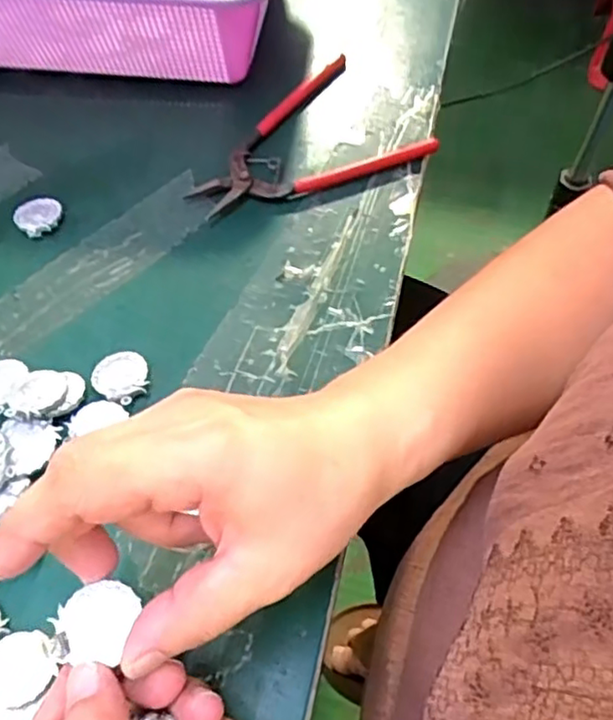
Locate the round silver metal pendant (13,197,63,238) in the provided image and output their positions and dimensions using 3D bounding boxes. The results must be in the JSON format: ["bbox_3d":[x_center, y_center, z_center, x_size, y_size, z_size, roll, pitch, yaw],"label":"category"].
[{"bbox_3d":[-0.160,-0.087,0.391,0.027,0.007,0.030,-38,64,-18],"label":"round silver metal pendant"}]

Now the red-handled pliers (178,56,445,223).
[{"bbox_3d":[-0.005,-0.130,0.408,0.141,0.015,0.098,-33,62,-15],"label":"red-handled pliers"}]

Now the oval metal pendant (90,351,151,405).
[{"bbox_3d":[-0.093,0.008,0.328,0.027,0.004,0.029,-39,64,-18],"label":"oval metal pendant"}]

